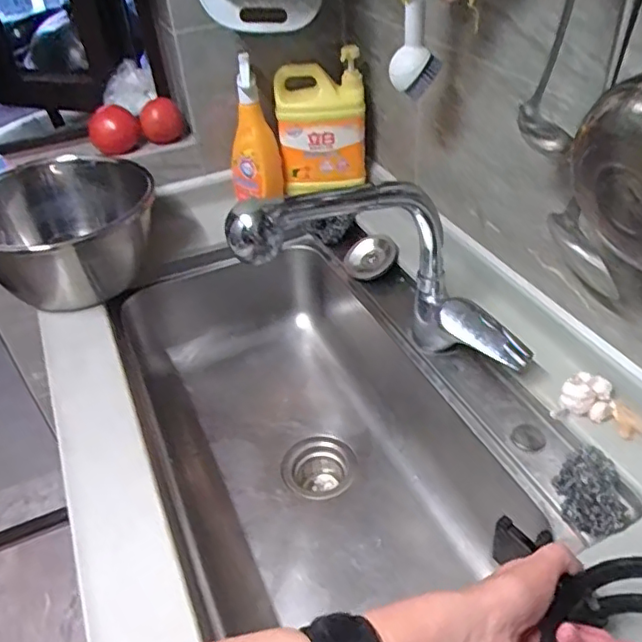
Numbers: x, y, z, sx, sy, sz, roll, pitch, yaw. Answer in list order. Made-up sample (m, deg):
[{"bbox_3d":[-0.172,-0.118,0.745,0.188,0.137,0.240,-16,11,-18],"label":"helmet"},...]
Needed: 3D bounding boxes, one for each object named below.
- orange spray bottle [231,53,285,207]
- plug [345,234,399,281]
[{"bbox_3d":[-0.113,-0.307,0.983,0.081,0.242,0.088,-11,41,-8],"label":"orange spray bottle"},{"bbox_3d":[0.079,-0.098,0.912,0.083,0.016,0.071,-3,72,40],"label":"plug"}]

